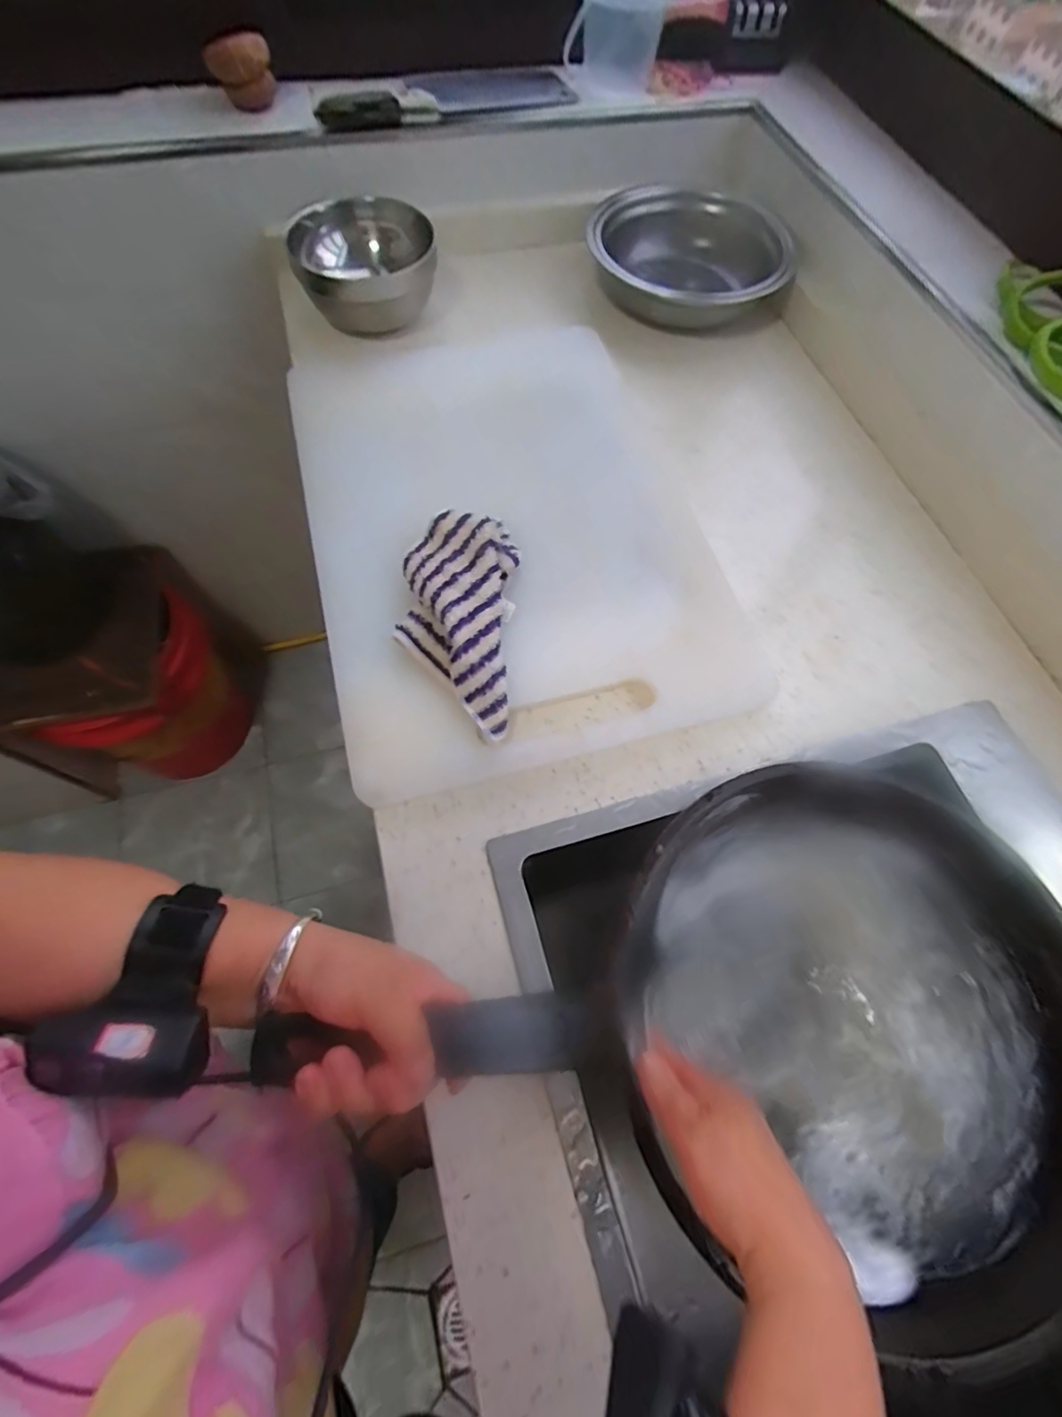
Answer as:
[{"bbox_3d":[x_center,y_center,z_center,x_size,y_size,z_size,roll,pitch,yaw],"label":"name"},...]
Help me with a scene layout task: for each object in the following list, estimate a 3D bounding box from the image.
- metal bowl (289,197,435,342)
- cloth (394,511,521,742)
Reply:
[{"bbox_3d":[-0.185,-0.500,0.627,0.149,0.085,0.149,-13,66,-6],"label":"metal bowl"},{"bbox_3d":[-0.060,-0.074,0.455,0.089,0.047,0.187,3,66,1],"label":"cloth"}]

